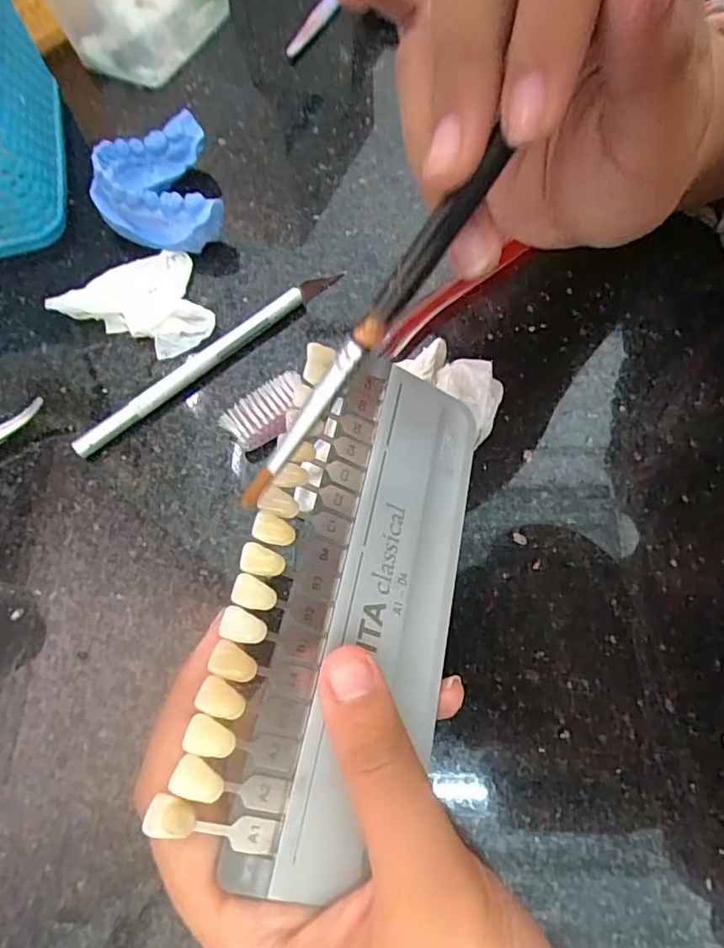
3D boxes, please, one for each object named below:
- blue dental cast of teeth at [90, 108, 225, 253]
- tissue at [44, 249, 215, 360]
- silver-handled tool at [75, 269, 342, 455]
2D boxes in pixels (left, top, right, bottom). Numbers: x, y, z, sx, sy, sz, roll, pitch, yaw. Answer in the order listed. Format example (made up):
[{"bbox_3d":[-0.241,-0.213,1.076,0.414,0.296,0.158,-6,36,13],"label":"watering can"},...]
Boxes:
[{"bbox_3d":[-0.098,-0.136,0.265,0.054,0.031,0.064,-15,68,-5],"label":"blue dental cast of teeth"},{"bbox_3d":[-0.098,-0.074,0.249,0.061,0.012,0.053,-34,70,-12],"label":"tissue"},{"bbox_3d":[-0.064,-0.050,0.240,0.133,0.009,0.007,-40,71,-14],"label":"silver-handled tool"}]

